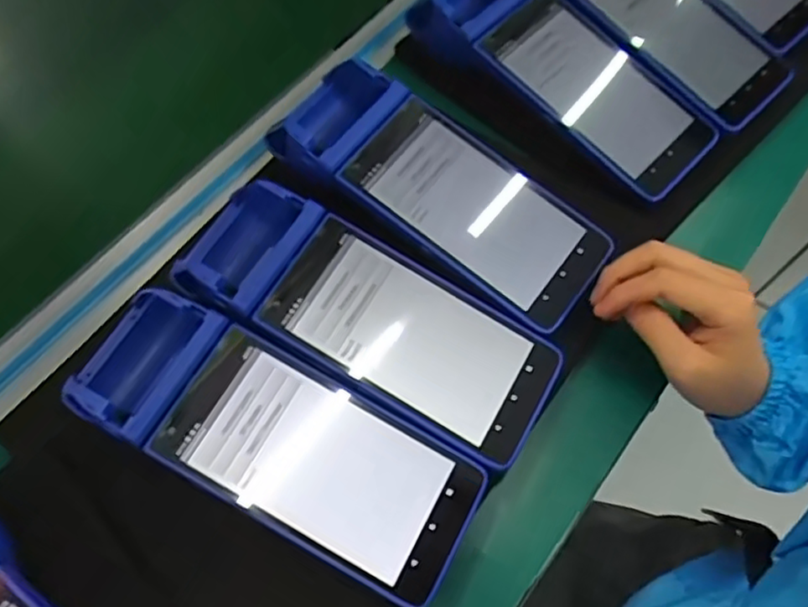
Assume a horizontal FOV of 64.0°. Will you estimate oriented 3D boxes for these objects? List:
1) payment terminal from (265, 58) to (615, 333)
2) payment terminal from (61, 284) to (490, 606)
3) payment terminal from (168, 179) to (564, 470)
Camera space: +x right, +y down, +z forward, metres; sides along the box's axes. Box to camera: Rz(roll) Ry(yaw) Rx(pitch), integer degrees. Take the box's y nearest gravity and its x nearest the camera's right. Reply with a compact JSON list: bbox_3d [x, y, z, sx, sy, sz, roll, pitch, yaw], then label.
[{"bbox_3d":[0.018,-0.073,0.412,0.225,0.050,0.085,33,68,14],"label":"payment terminal"},{"bbox_3d":[-0.072,0.066,0.338,0.223,0.039,0.078,26,67,12],"label":"payment terminal"},{"bbox_3d":[-0.025,0.007,0.374,0.226,0.047,0.084,28,67,12],"label":"payment terminal"}]

